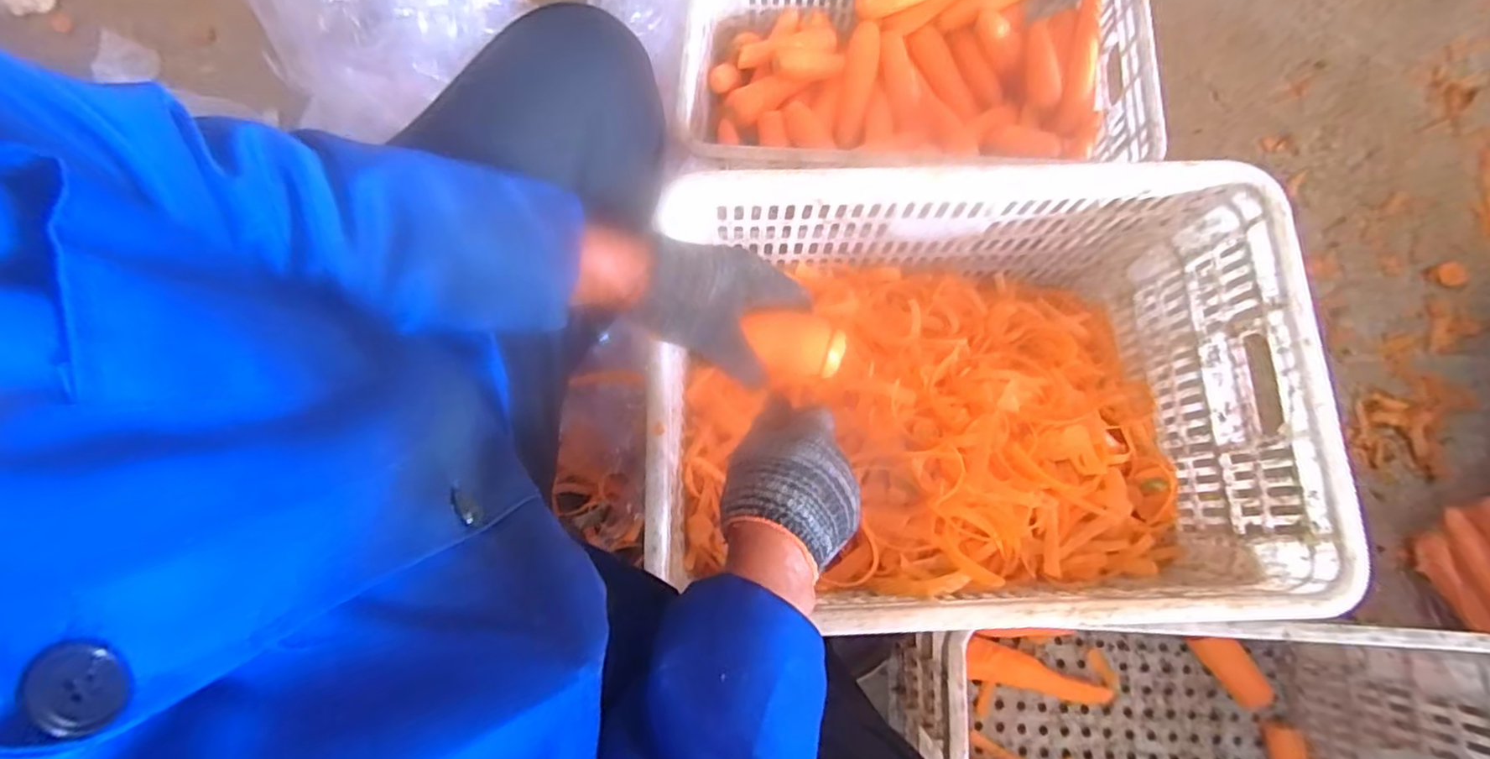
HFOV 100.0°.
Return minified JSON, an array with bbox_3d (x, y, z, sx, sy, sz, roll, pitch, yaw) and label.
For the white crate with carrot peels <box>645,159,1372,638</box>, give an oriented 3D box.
[{"bbox_3d":[0.230,0.022,0.683,0.591,0.267,0.436,2,77,2],"label":"white crate with carrot peels"}]

